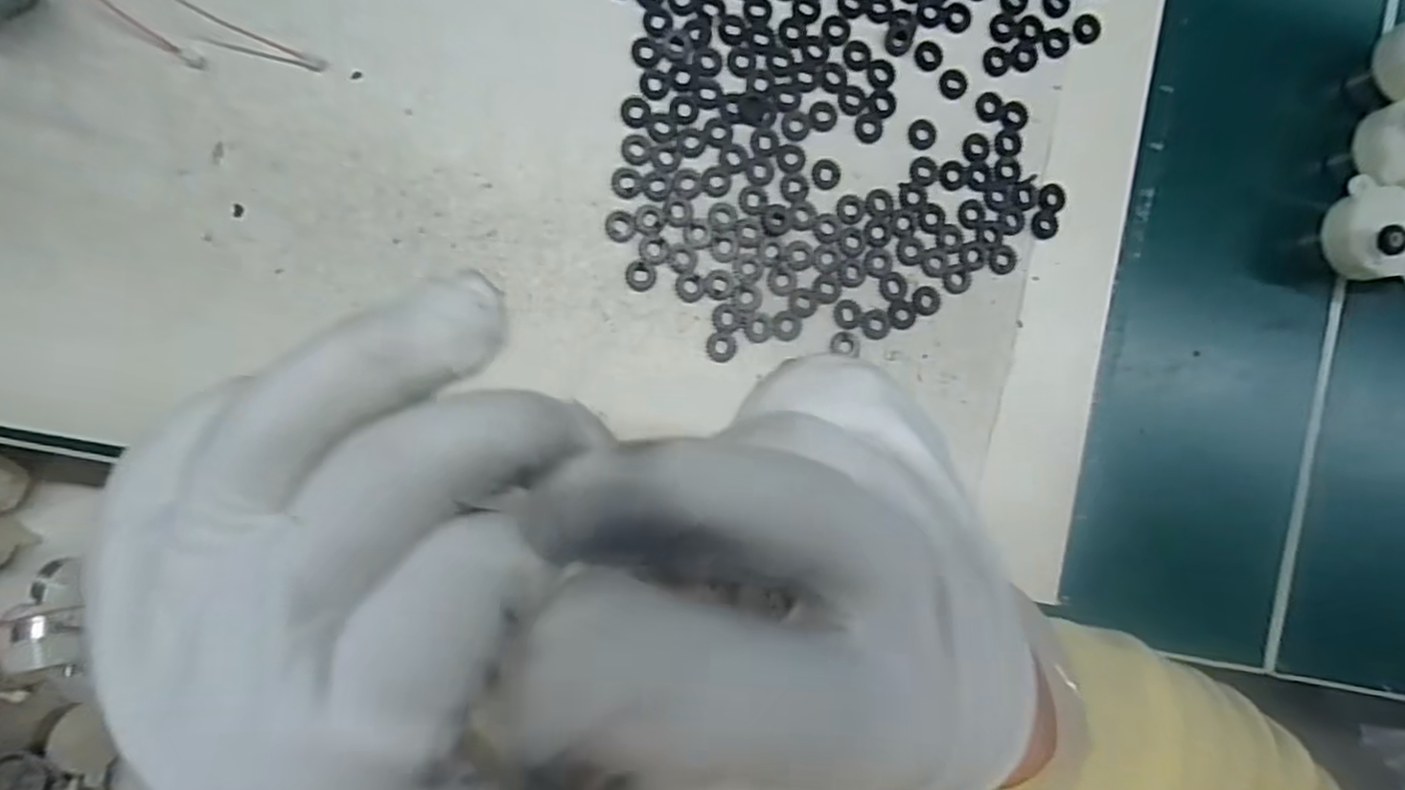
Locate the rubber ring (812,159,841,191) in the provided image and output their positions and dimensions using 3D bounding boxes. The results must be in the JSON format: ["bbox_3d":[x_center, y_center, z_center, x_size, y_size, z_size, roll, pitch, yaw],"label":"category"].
[{"bbox_3d":[0.044,-0.078,0.245,0.010,0.004,0.011,0,91,-8],"label":"rubber ring"}]

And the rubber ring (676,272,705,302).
[{"bbox_3d":[-0.004,-0.037,0.238,0.010,0.004,0.010,0,91,-8],"label":"rubber ring"}]

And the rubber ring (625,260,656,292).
[{"bbox_3d":[-0.021,-0.041,0.236,0.010,0.004,0.010,0,91,-8],"label":"rubber ring"}]

